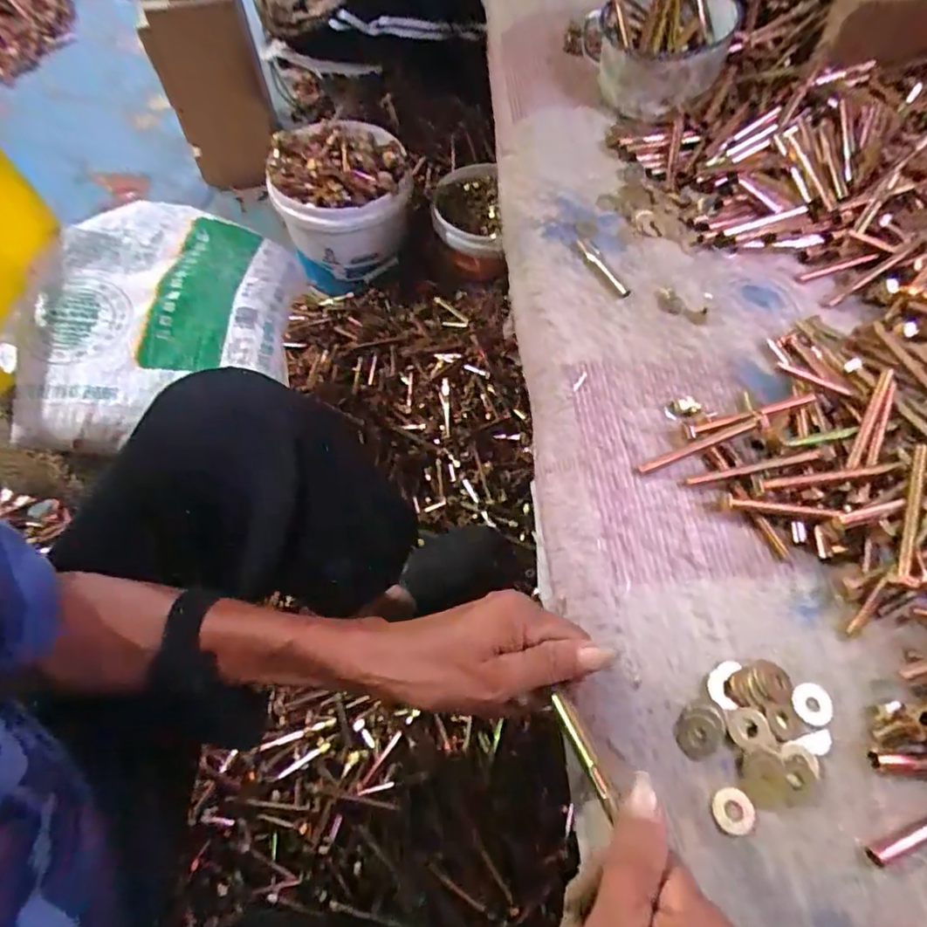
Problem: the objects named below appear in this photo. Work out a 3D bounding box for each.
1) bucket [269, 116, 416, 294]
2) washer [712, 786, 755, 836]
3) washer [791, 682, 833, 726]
[{"bbox_3d":[-0.224,-0.483,1.081,0.228,0.225,0.209,-22,64,-11],"label":"bucket"},{"bbox_3d":[0.161,0.207,0.341,0.023,0.004,0.024,-1,59,2],"label":"washer"},{"bbox_3d":[0.229,0.157,0.375,0.026,0.004,0.026,-1,59,2],"label":"washer"}]

